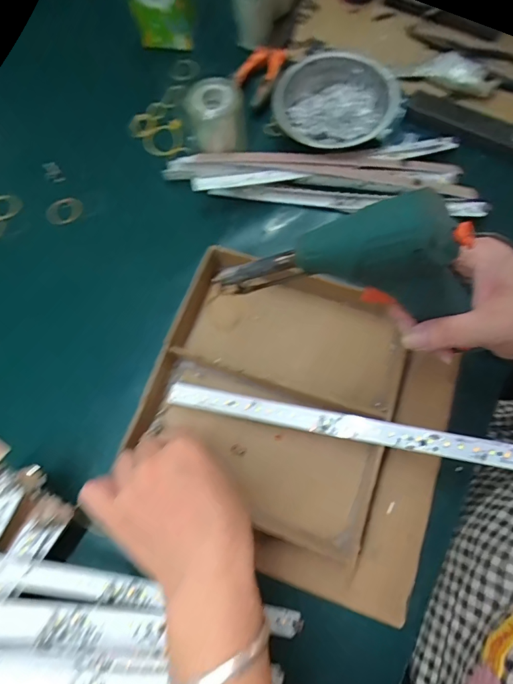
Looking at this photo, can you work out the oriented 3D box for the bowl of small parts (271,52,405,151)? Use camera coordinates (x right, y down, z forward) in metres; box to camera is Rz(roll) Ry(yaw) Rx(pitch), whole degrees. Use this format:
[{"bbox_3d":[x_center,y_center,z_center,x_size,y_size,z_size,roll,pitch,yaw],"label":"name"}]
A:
[{"bbox_3d":[0.077,-0.259,0.429,0.129,0.053,0.112,39,77,13],"label":"bowl of small parts"}]

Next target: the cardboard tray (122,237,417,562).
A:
[{"bbox_3d":[0.014,0.039,0.349,0.202,0.038,0.216,17,73,7],"label":"cardboard tray"}]

